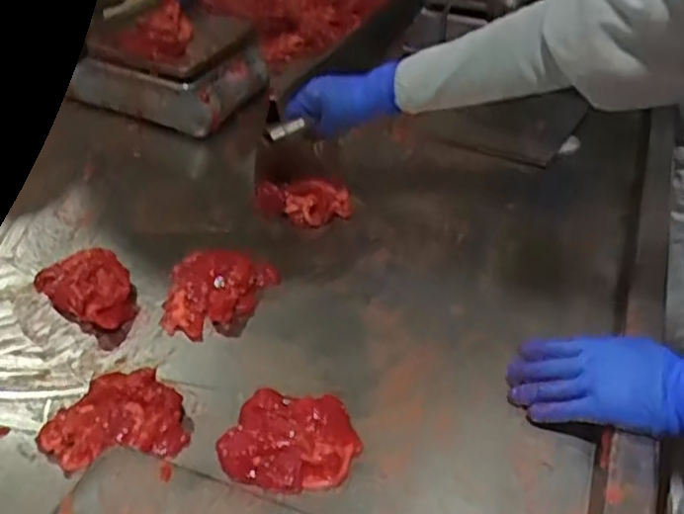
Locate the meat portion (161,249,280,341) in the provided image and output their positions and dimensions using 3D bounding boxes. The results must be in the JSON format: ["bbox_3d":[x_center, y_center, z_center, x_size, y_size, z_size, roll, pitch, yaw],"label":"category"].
[{"bbox_3d":[-0.149,0.034,0.766,0.118,0.035,0.122,19,41,18],"label":"meat portion"}]

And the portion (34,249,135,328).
[{"bbox_3d":[-0.274,0.033,0.768,0.123,0.036,0.075,27,44,27],"label":"portion"}]

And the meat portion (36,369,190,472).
[{"bbox_3d":[-0.208,0.146,0.628,0.128,0.039,0.088,-4,39,-6],"label":"meat portion"}]

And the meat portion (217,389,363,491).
[{"bbox_3d":[-0.046,0.160,0.608,0.117,0.029,0.085,9,38,7],"label":"meat portion"}]

